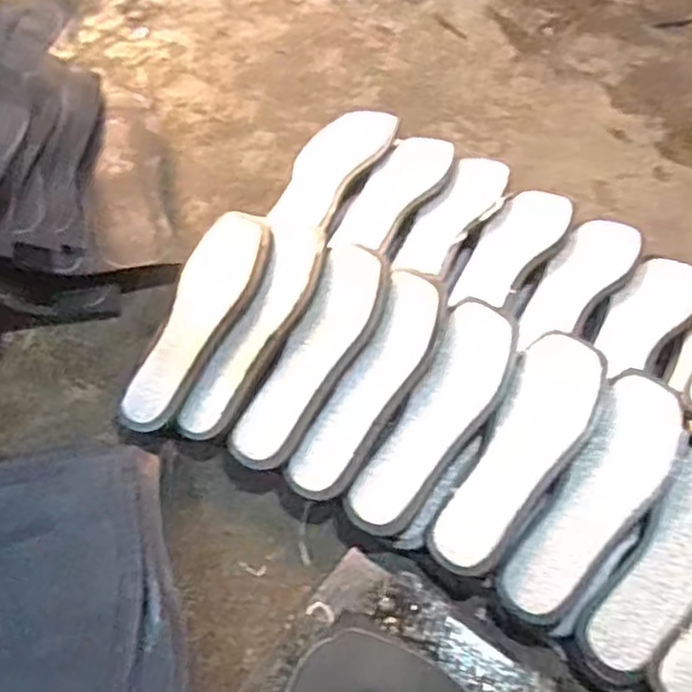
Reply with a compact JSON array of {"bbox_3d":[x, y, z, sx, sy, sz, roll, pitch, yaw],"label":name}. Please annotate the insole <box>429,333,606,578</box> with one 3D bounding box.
[{"bbox_3d":[0.153,0.085,0.584,0.071,0.030,0.228,29,61,13],"label":"insole"}]

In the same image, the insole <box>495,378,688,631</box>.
[{"bbox_3d":[0.210,0.125,0.568,0.072,0.011,0.229,29,75,25],"label":"insole"}]

